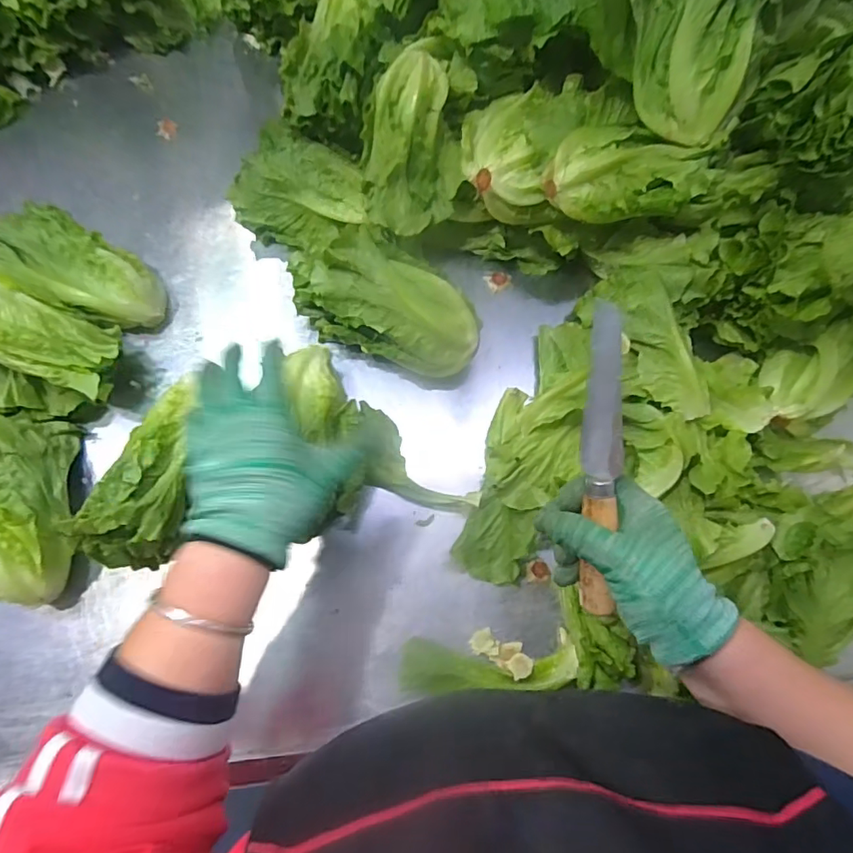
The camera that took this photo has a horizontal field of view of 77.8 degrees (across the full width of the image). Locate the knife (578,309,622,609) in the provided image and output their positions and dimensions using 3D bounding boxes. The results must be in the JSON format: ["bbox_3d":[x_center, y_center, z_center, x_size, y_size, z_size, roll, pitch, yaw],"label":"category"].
[{"bbox_3d":[0.113,0.026,0.337,0.021,0.020,0.201,-3,103,-2],"label":"knife"}]

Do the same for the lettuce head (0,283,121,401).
[{"bbox_3d":[-0.350,-0.086,0.463,0.154,0.046,0.071,27,72,-15],"label":"lettuce head"}]

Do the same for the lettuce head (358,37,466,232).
[{"bbox_3d":[-0.015,-0.268,0.505,0.092,0.055,0.154,-10,108,-8],"label":"lettuce head"}]

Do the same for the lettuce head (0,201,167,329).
[{"bbox_3d":[-0.357,-0.157,0.507,0.197,0.065,0.093,19,72,-9],"label":"lettuce head"}]

